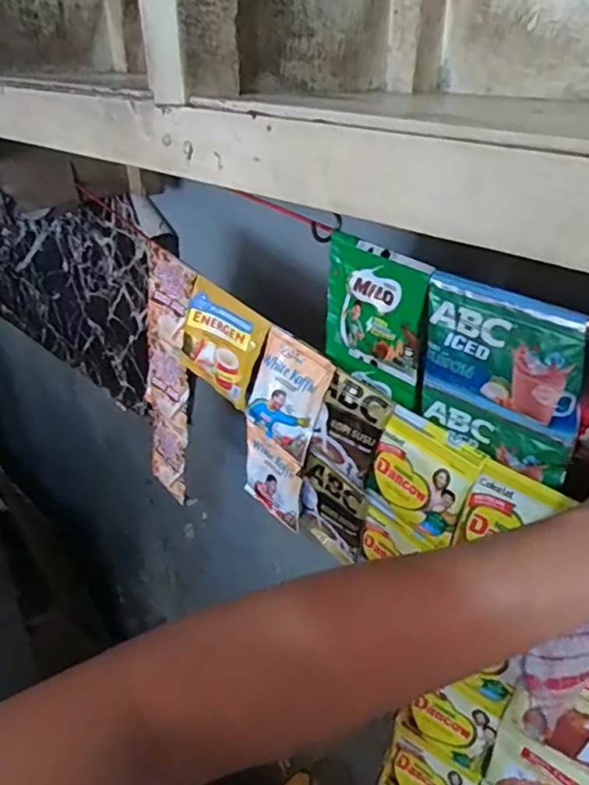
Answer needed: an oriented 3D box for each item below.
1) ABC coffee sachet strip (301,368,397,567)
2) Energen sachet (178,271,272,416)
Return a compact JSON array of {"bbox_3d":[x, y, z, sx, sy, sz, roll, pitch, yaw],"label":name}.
[{"bbox_3d":[0.039,0.078,0.540,0.084,0.201,0.023,27,38,36],"label":"ABC coffee sachet strip"},{"bbox_3d":[-0.078,-0.049,0.588,0.109,0.104,0.012,36,28,24],"label":"Energen sachet"}]

